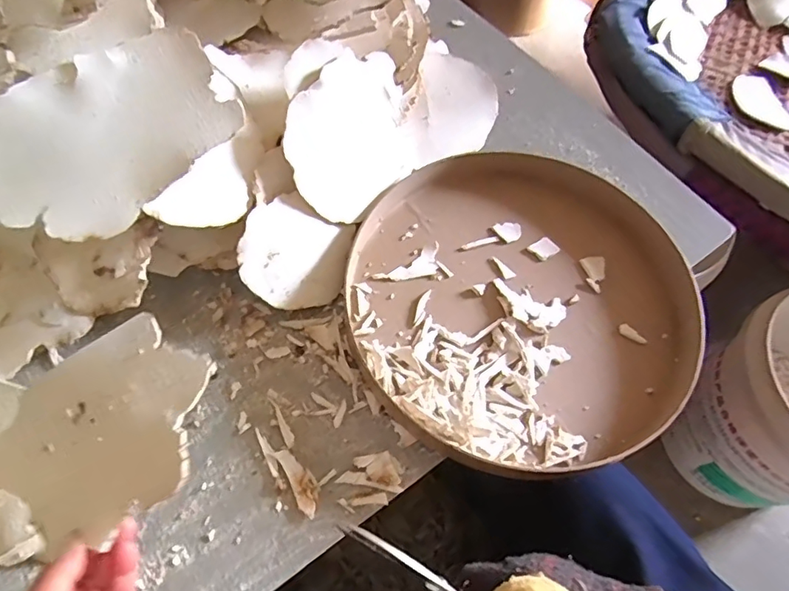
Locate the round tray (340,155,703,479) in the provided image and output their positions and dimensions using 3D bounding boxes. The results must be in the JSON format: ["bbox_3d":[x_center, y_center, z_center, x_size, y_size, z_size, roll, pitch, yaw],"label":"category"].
[{"bbox_3d":[0.108,-0.002,0.476,0.291,0.039,0.301,1,63,-1],"label":"round tray"}]

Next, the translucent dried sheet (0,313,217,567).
[{"bbox_3d":[-0.228,0.102,0.376,0.212,0.015,0.141,-17,65,15],"label":"translucent dried sheet"}]

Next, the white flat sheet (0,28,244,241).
[{"bbox_3d":[-0.208,-0.106,0.365,0.189,0.010,0.109,-33,95,-8],"label":"white flat sheet"}]

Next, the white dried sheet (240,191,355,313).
[{"bbox_3d":[-0.092,-0.037,0.472,0.091,0.018,0.091,28,80,-29],"label":"white dried sheet"}]

